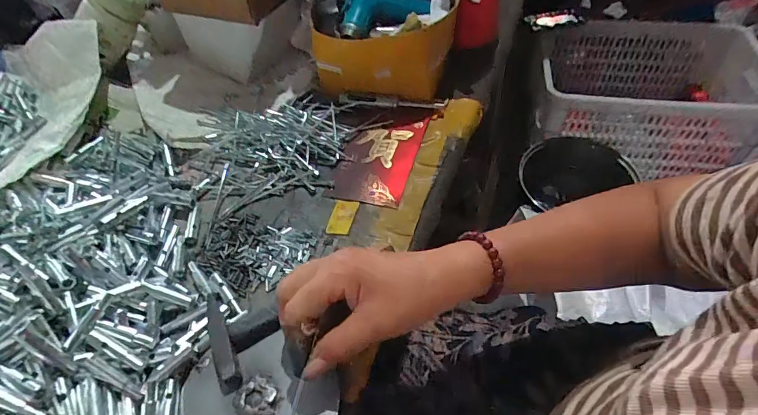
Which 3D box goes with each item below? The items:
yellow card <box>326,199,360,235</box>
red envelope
[{"bbox_3d":[-0.037,0.008,0.441,0.026,0.005,0.048,7,53,9],"label":"yellow card"},{"bbox_3d":[0.001,-0.070,0.502,0.086,0.010,0.154,12,54,13],"label":"red envelope"}]

